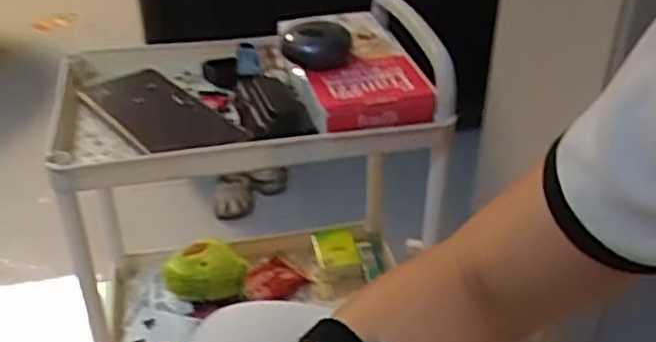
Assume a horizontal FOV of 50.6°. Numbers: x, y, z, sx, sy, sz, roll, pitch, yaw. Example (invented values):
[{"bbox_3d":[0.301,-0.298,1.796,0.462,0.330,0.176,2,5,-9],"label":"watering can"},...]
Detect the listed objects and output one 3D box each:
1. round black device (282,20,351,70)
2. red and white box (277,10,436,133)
[{"bbox_3d":[-0.009,-0.111,0.600,0.057,0.026,0.057,0,32,0],"label":"round black device"},{"bbox_3d":[0.021,-0.092,0.613,0.102,0.032,0.205,-6,33,-9],"label":"red and white box"}]

